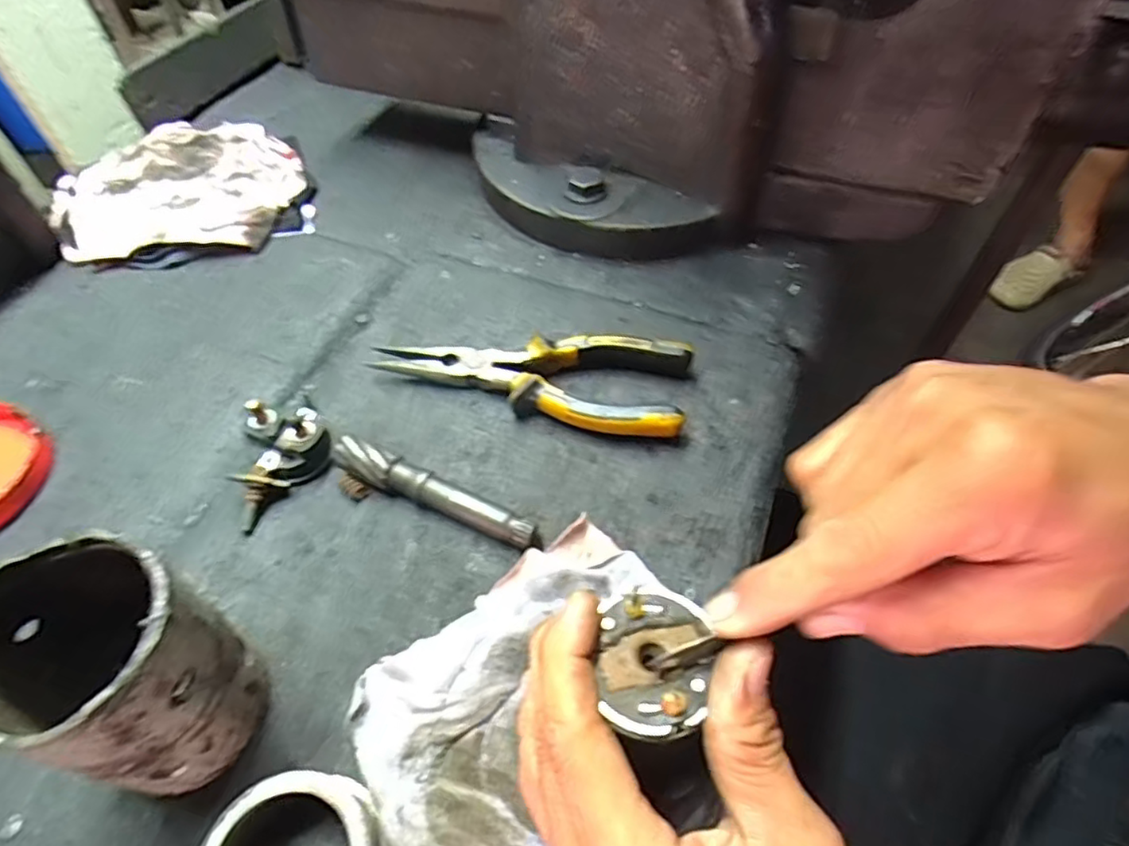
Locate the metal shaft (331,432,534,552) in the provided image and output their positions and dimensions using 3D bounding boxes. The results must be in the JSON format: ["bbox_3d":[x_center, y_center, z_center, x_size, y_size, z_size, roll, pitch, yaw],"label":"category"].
[{"bbox_3d":[-0.070,0.038,0.336,0.117,0.021,0.018,21,56,13],"label":"metal shaft"}]

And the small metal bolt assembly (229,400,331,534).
[{"bbox_3d":[-0.162,0.016,0.343,0.045,0.034,0.071,32,60,20],"label":"small metal bolt assembly"}]

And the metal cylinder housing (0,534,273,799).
[{"bbox_3d":[-0.164,0.094,0.239,0.071,0.110,0.062,22,57,14],"label":"metal cylinder housing"}]

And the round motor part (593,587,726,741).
[{"bbox_3d":[0.031,0.079,0.210,0.038,0.009,0.048,5,54,2],"label":"round motor part"}]

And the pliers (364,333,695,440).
[{"bbox_3d":[-0.021,-0.028,0.379,0.185,0.028,0.061,9,54,5],"label":"pliers"}]

